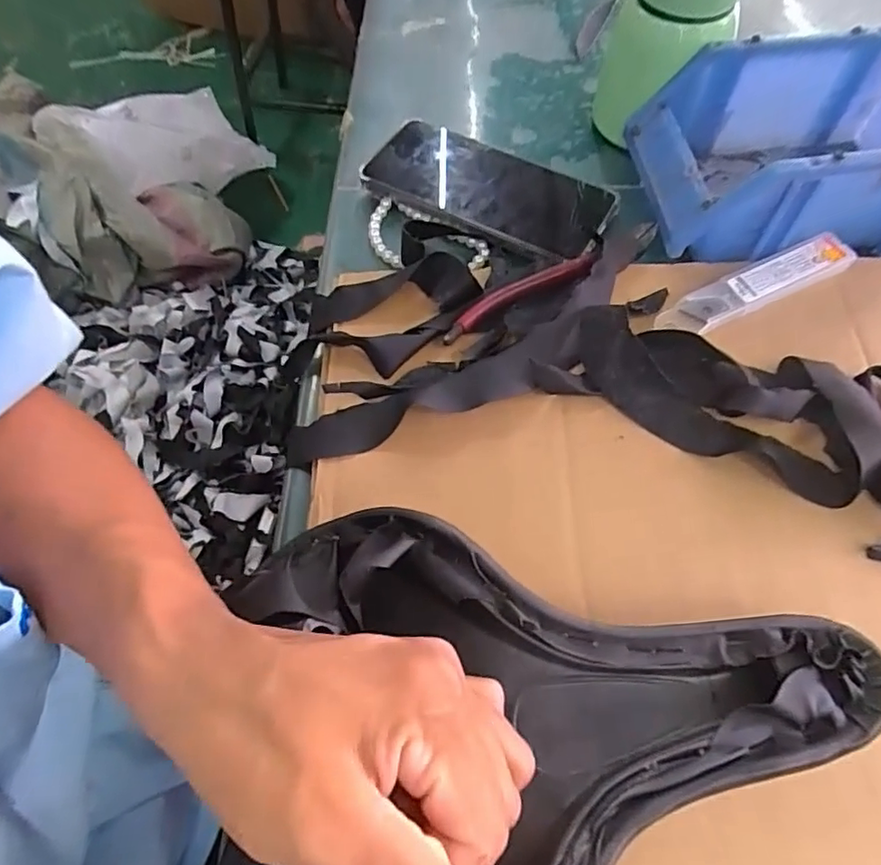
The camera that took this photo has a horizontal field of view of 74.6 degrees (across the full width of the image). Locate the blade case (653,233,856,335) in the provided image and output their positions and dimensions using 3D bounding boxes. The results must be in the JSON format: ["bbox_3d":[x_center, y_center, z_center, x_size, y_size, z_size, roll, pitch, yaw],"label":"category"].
[{"bbox_3d":[0.184,-0.085,0.337,0.120,0.014,0.024,-24,64,-11],"label":"blade case"}]

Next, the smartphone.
[{"bbox_3d":[0.031,-0.164,0.385,0.161,0.011,0.080,24,66,13],"label":"smartphone"}]

